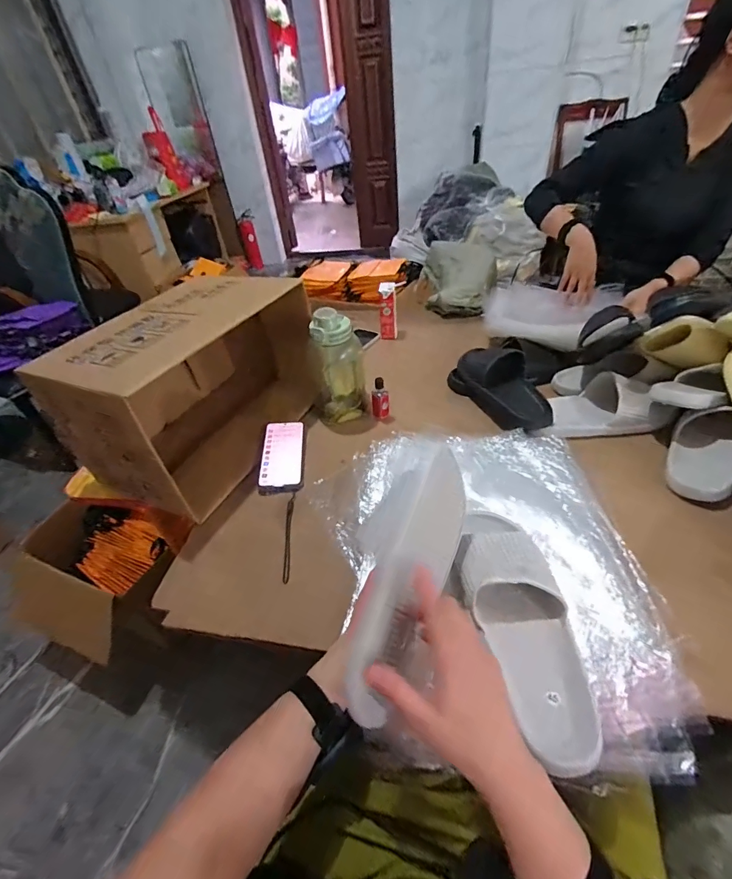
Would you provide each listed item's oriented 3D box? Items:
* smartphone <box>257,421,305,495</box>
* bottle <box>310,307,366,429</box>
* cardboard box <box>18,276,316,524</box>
[{"bbox_3d":[-0.154,0.029,0.747,0.078,0.008,0.176,1,44,-8],"label":"smartphone"},{"bbox_3d":[-0.055,-0.132,0.766,0.100,0.211,0.073,-10,41,-3],"label":"bottle"},{"bbox_3d":[-0.335,-0.116,0.794,0.270,0.280,0.445,18,47,26],"label":"cardboard box"}]

